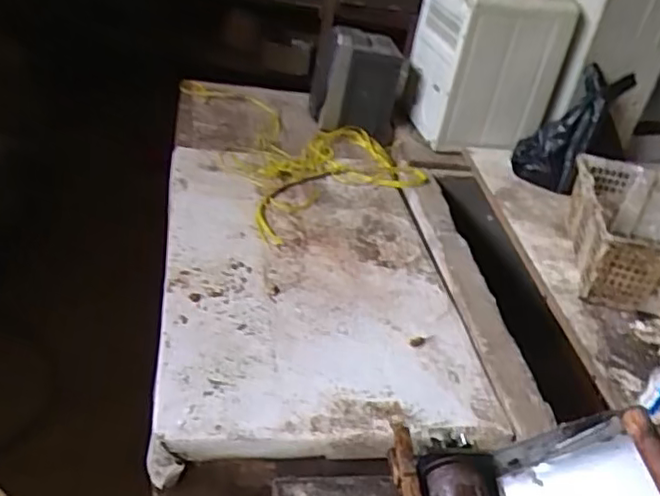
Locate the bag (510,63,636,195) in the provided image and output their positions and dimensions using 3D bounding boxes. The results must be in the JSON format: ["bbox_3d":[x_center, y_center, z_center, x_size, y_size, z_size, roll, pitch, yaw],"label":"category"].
[{"bbox_3d":[0.608,-0.312,1.585,0.189,0.346,0.118,39,5,39],"label":"bag"}]

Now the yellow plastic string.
[{"bbox_3d":[-0.059,-0.282,1.685,0.486,0.052,0.808,-7,38,-22],"label":"yellow plastic string"}]

